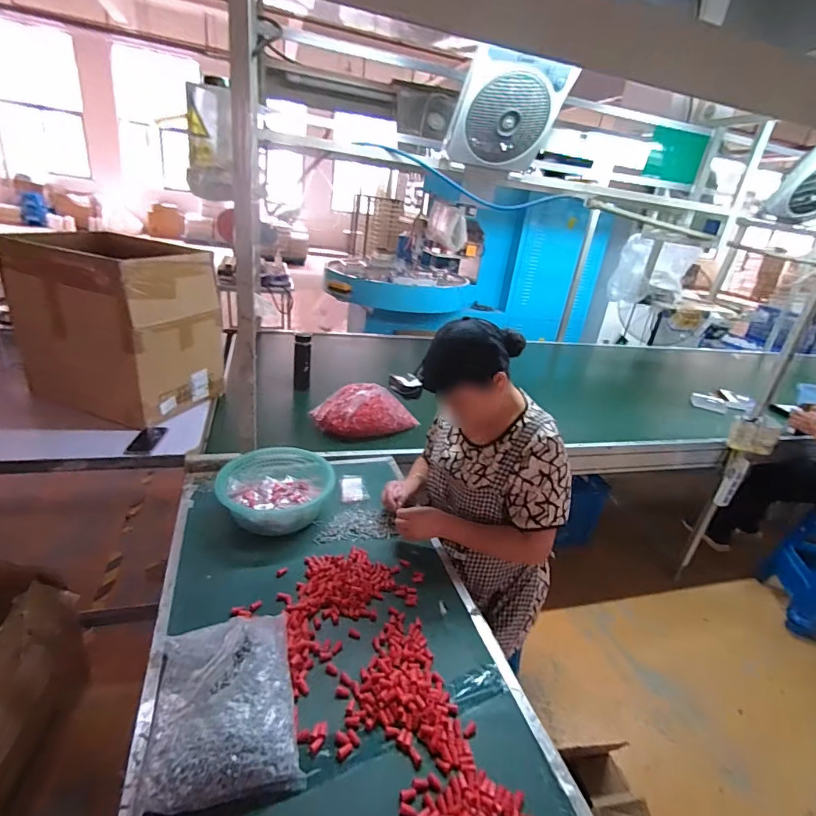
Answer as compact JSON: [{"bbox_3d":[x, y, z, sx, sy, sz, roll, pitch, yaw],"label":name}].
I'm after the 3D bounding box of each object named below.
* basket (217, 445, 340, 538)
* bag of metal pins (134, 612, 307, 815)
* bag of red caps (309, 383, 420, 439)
[{"bbox_3d":[-0.333,0.201,1.155,0.266,0.091,0.275,6,24,-3],"label":"basket"},{"bbox_3d":[-0.279,0.438,0.680,0.203,0.071,0.257,-1,26,-18],"label":"bag of metal pins"},{"bbox_3d":[-0.158,-0.003,1.558,0.345,0.141,0.202,13,25,12],"label":"bag of red caps"}]

